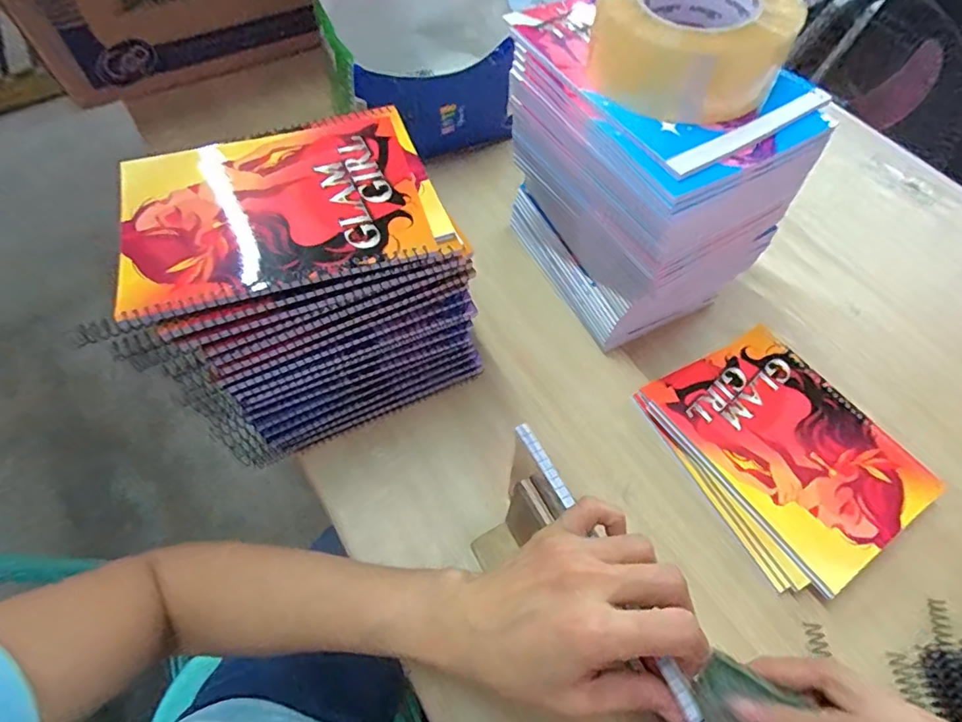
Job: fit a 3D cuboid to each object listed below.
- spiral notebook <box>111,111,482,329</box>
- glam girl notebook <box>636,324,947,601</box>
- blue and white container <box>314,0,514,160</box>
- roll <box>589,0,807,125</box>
[{"bbox_3d":[-0.137,-0.110,0.367,0.213,0.016,0.156,-17,61,-9],"label":"spiral notebook"},{"bbox_3d":[0.261,0.068,0.453,0.142,0.013,0.201,-30,64,-16],"label":"glam girl notebook"},{"bbox_3d":[-0.074,-0.352,0.629,0.215,0.122,0.227,-7,60,-4],"label":"blue and white container"},{"bbox_3d":[0.141,-0.224,0.362,0.127,0.053,0.109,23,63,13],"label":"roll"}]

